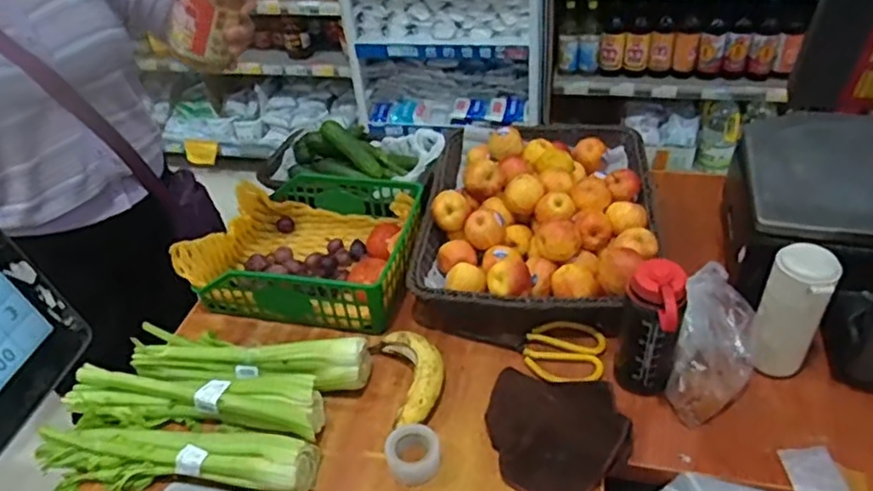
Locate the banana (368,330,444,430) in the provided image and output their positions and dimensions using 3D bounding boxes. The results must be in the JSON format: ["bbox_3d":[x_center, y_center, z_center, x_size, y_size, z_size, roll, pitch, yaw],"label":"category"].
[{"bbox_3d":[-0.029,0.163,0.810,0.078,0.033,0.147,-14,40,-10],"label":"banana"}]

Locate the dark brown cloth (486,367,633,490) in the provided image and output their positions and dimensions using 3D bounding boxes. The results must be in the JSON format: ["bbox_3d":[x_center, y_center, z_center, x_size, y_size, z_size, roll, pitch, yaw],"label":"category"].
[{"bbox_3d":[0.131,0.208,0.734,0.157,0.046,0.147,12,42,21],"label":"dark brown cloth"}]

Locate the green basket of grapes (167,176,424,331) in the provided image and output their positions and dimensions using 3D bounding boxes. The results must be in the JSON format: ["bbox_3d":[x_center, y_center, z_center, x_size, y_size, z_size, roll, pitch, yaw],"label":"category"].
[{"bbox_3d":[-0.188,-0.002,0.982,0.310,0.093,0.251,6,40,13],"label":"green basket of grapes"}]

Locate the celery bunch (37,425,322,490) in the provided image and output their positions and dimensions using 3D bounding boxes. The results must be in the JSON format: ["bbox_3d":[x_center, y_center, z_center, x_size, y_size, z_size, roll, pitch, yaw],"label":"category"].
[{"bbox_3d":[-0.291,0.243,0.726,0.315,0.052,0.080,0,39,7],"label":"celery bunch"}]

